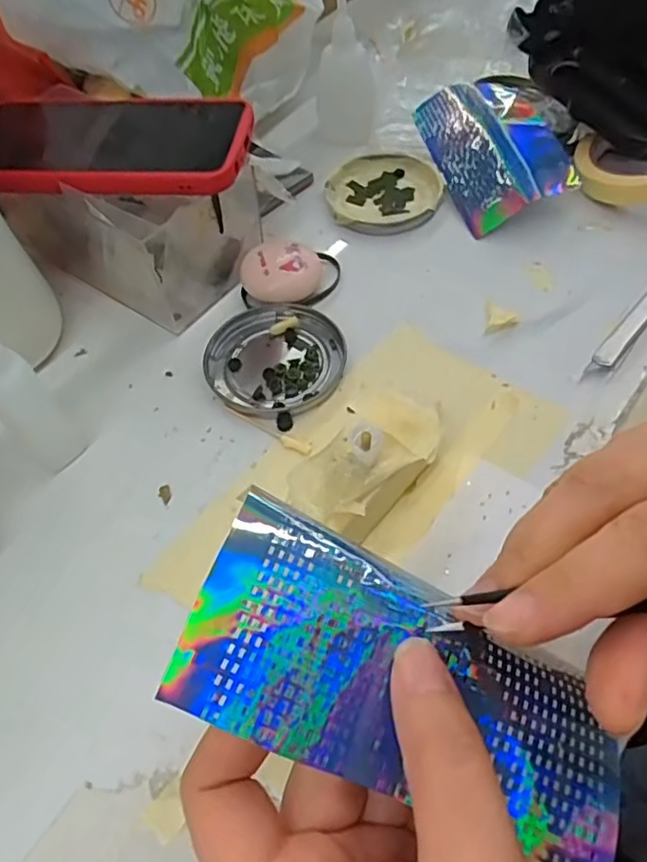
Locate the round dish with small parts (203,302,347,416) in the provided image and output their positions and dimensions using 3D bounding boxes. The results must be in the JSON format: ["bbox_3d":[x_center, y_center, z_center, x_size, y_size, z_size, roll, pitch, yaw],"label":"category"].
[{"bbox_3d":[-0.029,-0.042,0.356,0.077,0.008,0.076,-2,56,3],"label":"round dish with small parts"}]

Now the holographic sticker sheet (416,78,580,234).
[{"bbox_3d":[0.121,-0.197,0.432,0.082,0.035,0.132,-13,56,-5],"label":"holographic sticker sheet"}]

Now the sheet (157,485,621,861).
[{"bbox_3d":[0.022,0.068,0.169,0.122,0.011,0.060,26,60,2],"label":"sheet"}]

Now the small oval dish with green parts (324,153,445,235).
[{"bbox_3d":[0.042,-0.168,0.434,0.078,0.009,0.080,-4,56,1],"label":"small oval dish with green parts"}]

